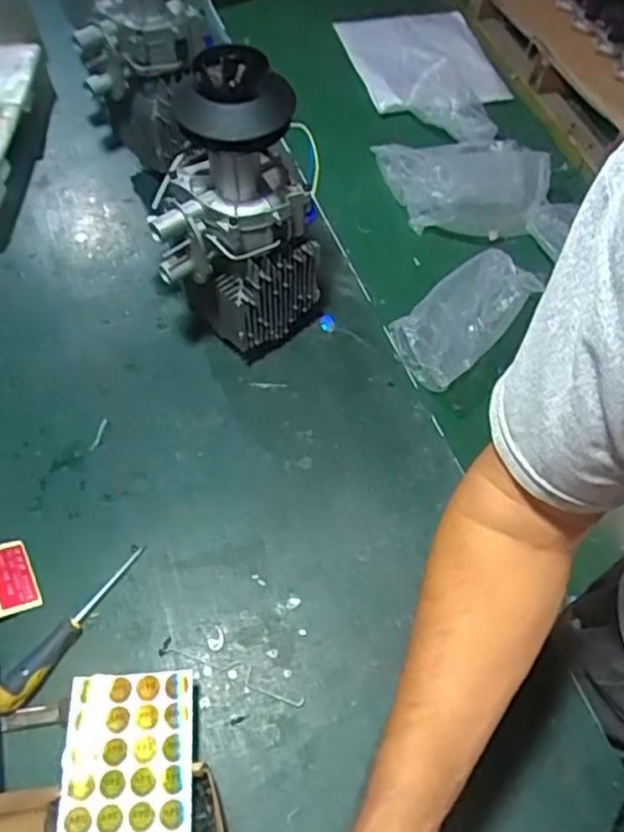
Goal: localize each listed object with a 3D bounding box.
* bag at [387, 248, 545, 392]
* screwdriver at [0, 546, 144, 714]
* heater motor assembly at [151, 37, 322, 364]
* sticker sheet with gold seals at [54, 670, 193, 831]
[{"bbox_3d":[0.406,-0.266,1.703,0.216,0.069,0.491,40,67,19],"label":"bag"},{"bbox_3d":[-0.228,0.203,0.635,0.029,0.020,0.183,33,64,16],"label":"screwdriver"},{"bbox_3d":[-0.071,-0.192,0.696,0.165,0.328,0.117,3,59,-1],"label":"heater motor assembly"},{"bbox_3d":[-0.152,0.338,0.531,0.106,0.017,0.238,-1,67,-7],"label":"sticker sheet with gold seals"}]

